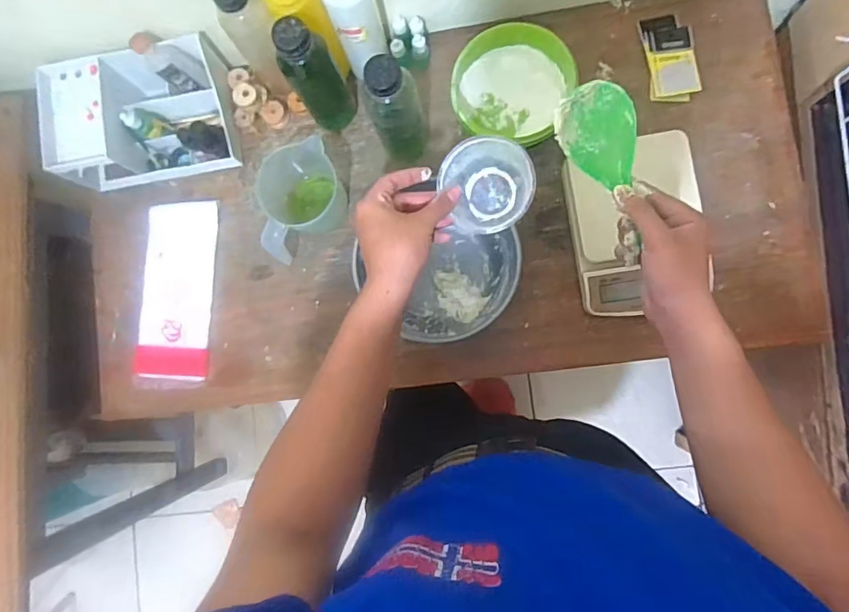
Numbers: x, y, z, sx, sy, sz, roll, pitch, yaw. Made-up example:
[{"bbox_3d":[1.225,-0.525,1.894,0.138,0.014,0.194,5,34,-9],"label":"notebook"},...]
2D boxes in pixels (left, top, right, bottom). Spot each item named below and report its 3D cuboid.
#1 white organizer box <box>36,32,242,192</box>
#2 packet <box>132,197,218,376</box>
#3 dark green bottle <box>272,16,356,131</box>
[{"bbox_3d":[-0.394,-0.265,0.705,0.239,0.095,0.162,-11,85,5],"label":"white organizer box"},{"bbox_3d":[-0.358,-0.024,0.734,0.101,0.015,0.251,3,86,6],"label":"packet"},{"bbox_3d":[-0.133,-0.281,0.637,0.062,0.185,0.047,-20,84,4],"label":"dark green bottle"}]

